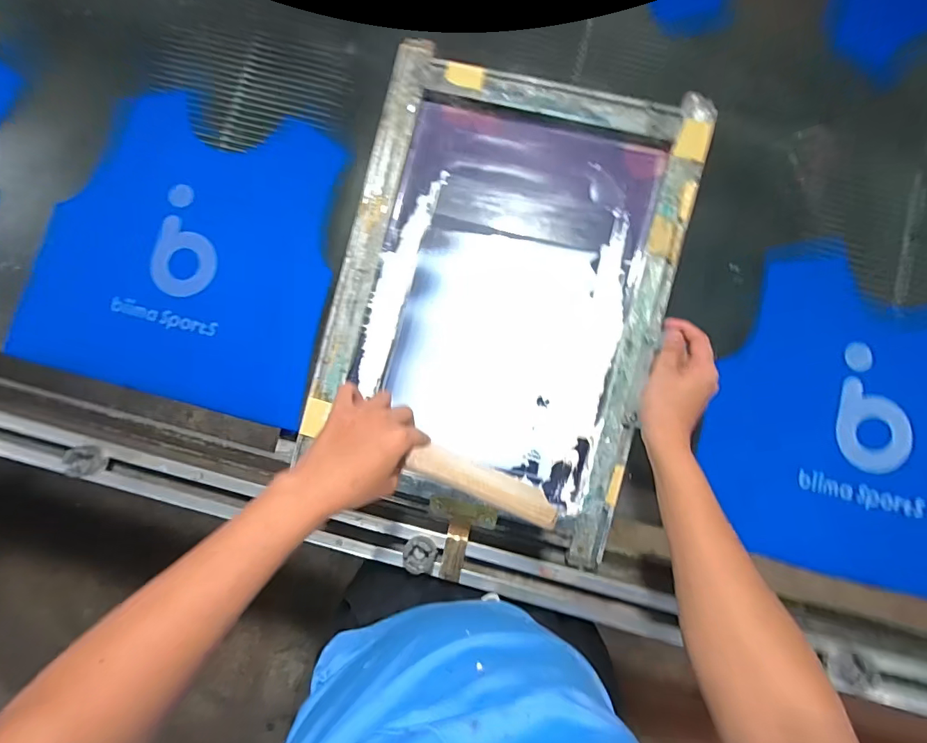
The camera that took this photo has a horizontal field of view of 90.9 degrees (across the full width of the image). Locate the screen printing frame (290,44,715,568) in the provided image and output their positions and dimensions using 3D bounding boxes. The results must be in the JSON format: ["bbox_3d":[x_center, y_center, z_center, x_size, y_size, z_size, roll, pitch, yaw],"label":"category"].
[{"bbox_3d":[0.043,-0.092,0.578,0.397,0.070,0.557,14,84,5],"label":"screen printing frame"}]

